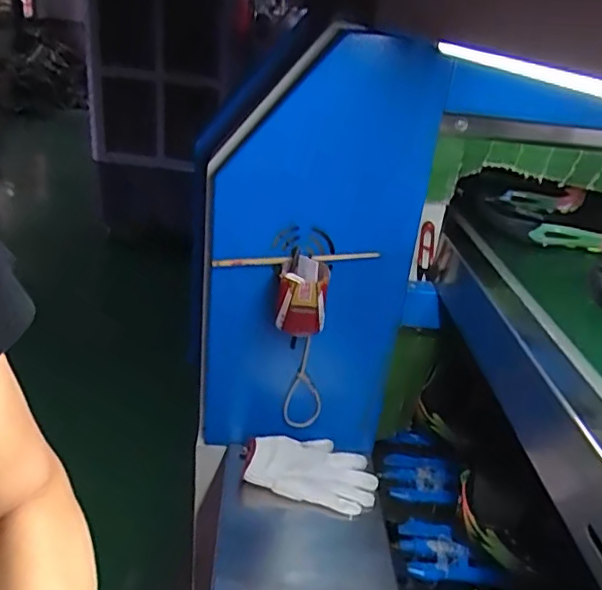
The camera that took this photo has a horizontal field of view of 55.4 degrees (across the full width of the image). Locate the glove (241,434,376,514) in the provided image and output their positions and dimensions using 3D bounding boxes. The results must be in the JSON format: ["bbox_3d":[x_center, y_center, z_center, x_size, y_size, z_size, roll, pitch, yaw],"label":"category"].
[{"bbox_3d":[0.017,0.261,0.871,0.194,0.019,0.111,20,41,3],"label":"glove"}]

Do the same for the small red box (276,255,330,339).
[{"bbox_3d":[0.002,0.005,0.769,0.062,0.091,0.063,7,25,0],"label":"small red box"}]

